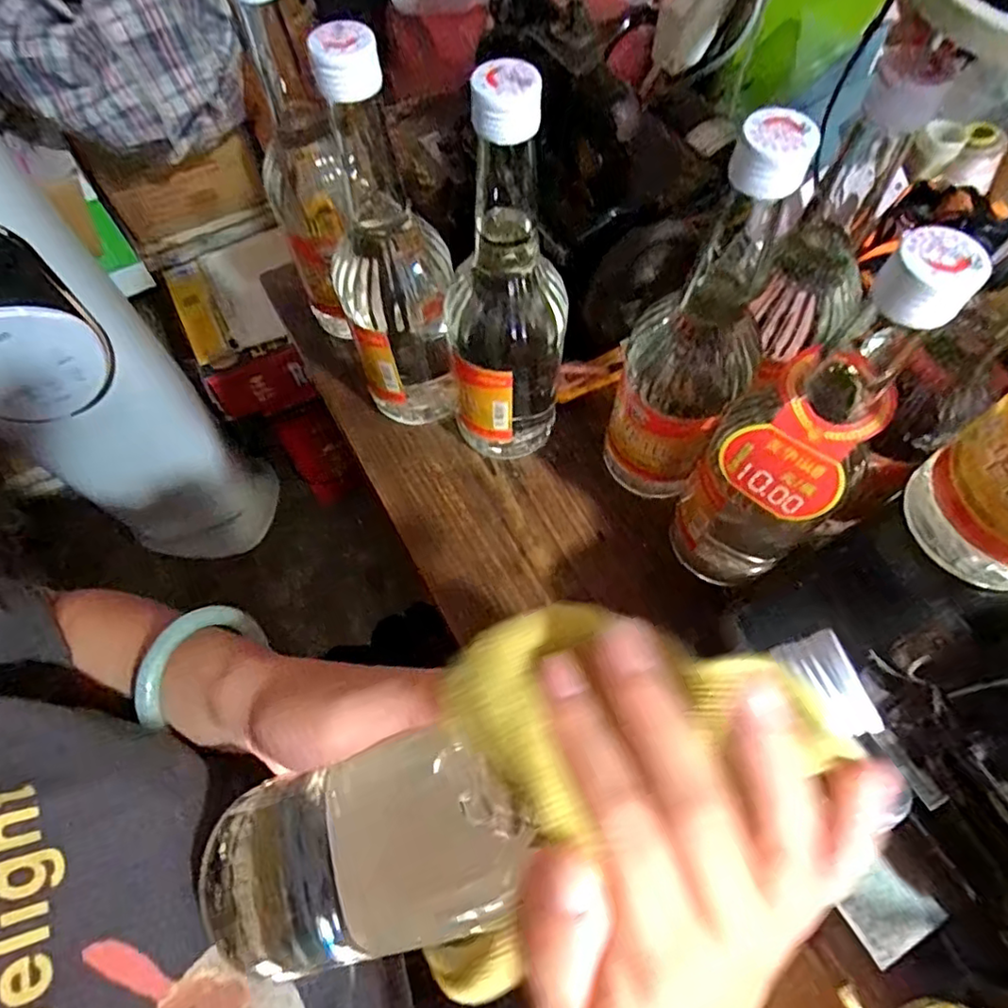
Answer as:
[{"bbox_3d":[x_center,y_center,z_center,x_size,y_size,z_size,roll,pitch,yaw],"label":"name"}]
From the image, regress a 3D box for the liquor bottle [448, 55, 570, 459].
[{"bbox_3d":[0.002,-0.114,0.352,0.067,0.244,0.063,5,64,4],"label":"liquor bottle"}]

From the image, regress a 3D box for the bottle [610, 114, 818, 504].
[{"bbox_3d":[0.105,-0.081,0.334,0.069,0.241,0.065,-15,65,-6],"label":"bottle"}]

